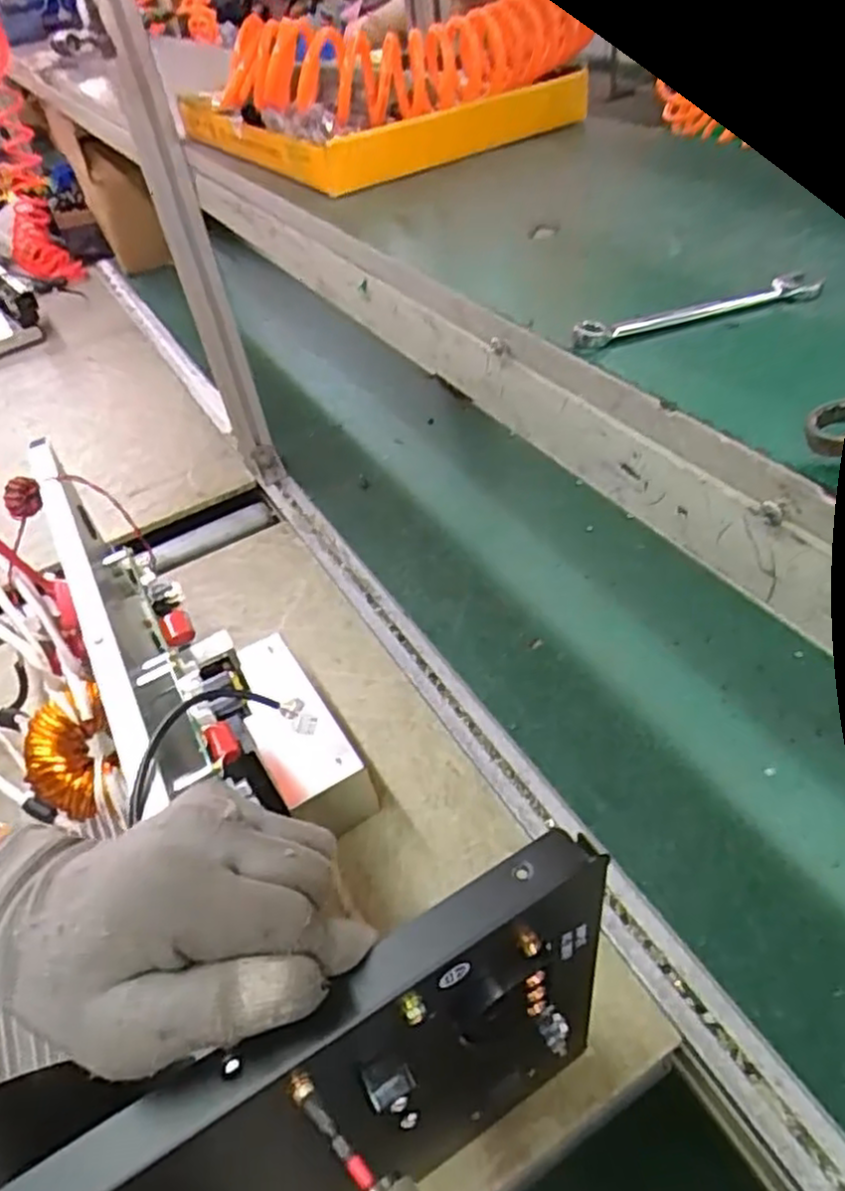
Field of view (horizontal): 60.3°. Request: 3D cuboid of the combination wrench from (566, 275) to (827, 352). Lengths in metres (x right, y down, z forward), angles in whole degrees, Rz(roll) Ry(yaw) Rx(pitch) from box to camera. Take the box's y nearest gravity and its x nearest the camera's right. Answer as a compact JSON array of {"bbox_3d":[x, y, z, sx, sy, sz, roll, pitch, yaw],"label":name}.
[{"bbox_3d":[0.135,-0.142,0.360,0.129,0.012,0.017,-15,43,-5],"label":"combination wrench"}]

